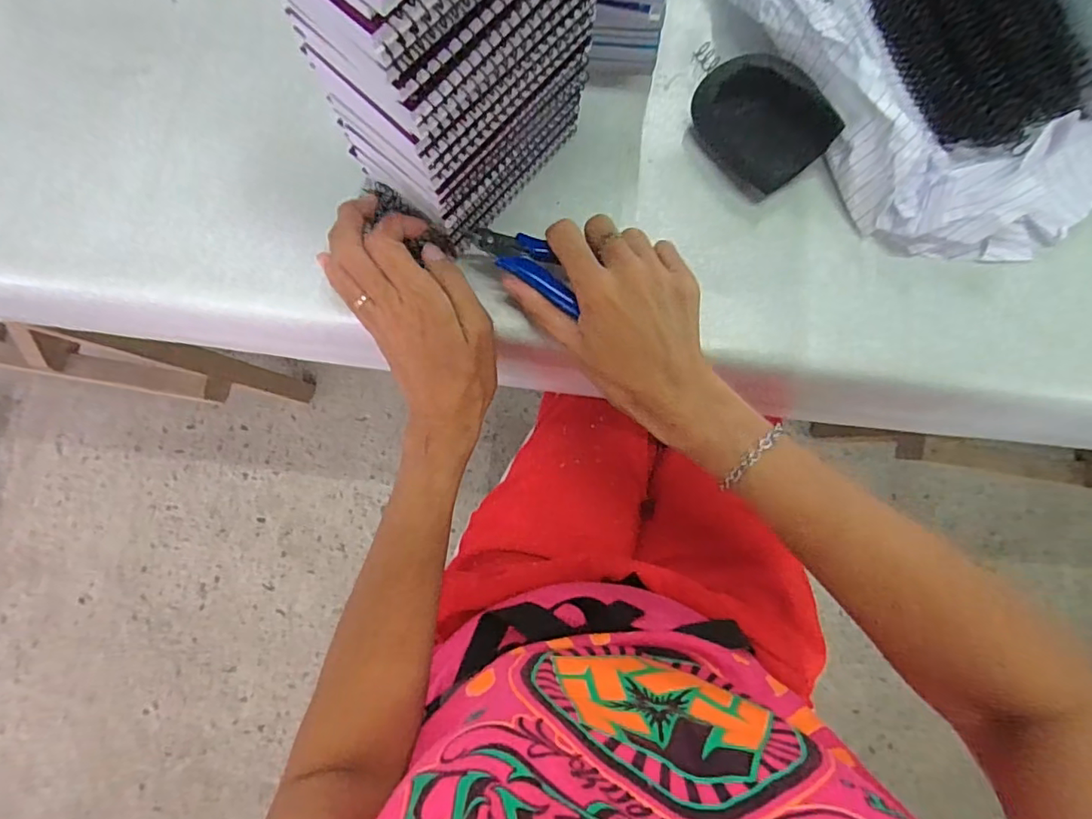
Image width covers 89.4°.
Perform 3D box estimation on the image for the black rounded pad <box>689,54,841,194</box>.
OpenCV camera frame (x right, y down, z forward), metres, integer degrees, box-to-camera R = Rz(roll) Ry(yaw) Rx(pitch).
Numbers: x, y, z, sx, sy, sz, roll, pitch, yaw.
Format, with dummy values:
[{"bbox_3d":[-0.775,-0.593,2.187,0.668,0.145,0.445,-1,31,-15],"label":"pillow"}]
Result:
[{"bbox_3d":[0.141,-0.190,0.366,0.088,0.014,0.065,40,121,0],"label":"black rounded pad"}]

